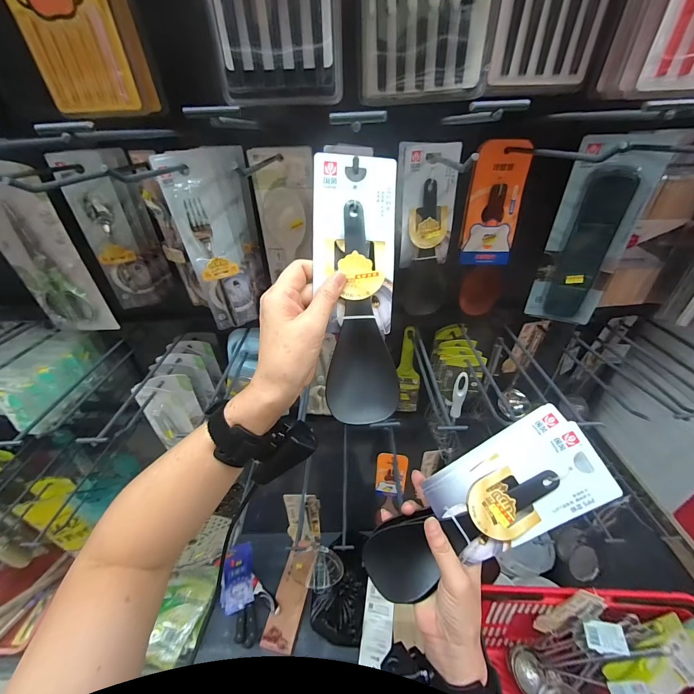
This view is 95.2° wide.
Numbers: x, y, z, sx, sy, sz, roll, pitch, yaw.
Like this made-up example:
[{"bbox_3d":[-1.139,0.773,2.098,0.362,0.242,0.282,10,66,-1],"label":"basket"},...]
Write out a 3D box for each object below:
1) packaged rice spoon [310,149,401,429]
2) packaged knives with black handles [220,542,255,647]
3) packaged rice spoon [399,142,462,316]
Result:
[{"bbox_3d":[0.010,-0.051,0.292,0.072,0.237,0.018,-2,0,0],"label":"packaged rice spoon"},{"bbox_3d":[-0.396,0.880,1.152,0.108,0.044,0.320,-12,37,-13],"label":"packaged knives with black handles"},{"bbox_3d":[0.115,-0.156,0.466,0.080,0.240,0.017,-8,35,-3],"label":"packaged rice spoon"}]

